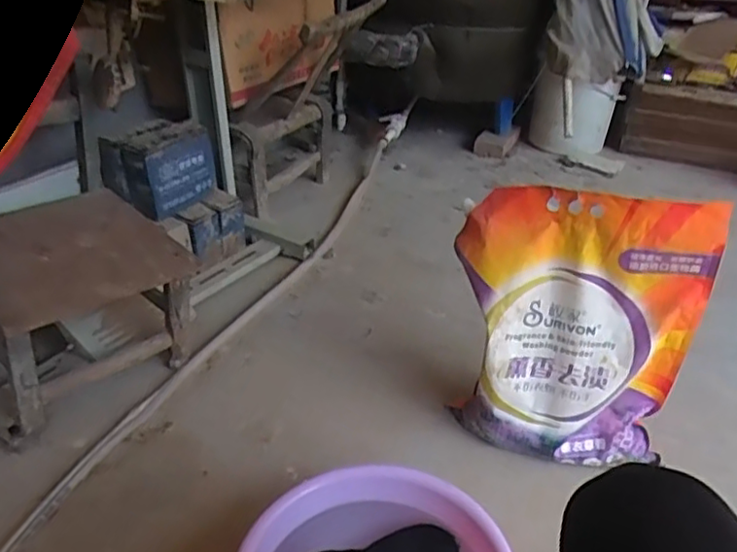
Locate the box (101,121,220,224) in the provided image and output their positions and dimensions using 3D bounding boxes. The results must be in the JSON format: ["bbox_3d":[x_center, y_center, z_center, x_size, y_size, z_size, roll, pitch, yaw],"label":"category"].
[{"bbox_3d":[-0.480,-0.250,1.484,0.142,0.178,0.204,17,35,26],"label":"box"}]

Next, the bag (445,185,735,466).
[{"bbox_3d":[0.294,0.090,0.973,0.346,0.429,0.099,12,33,19],"label":"bag"}]

